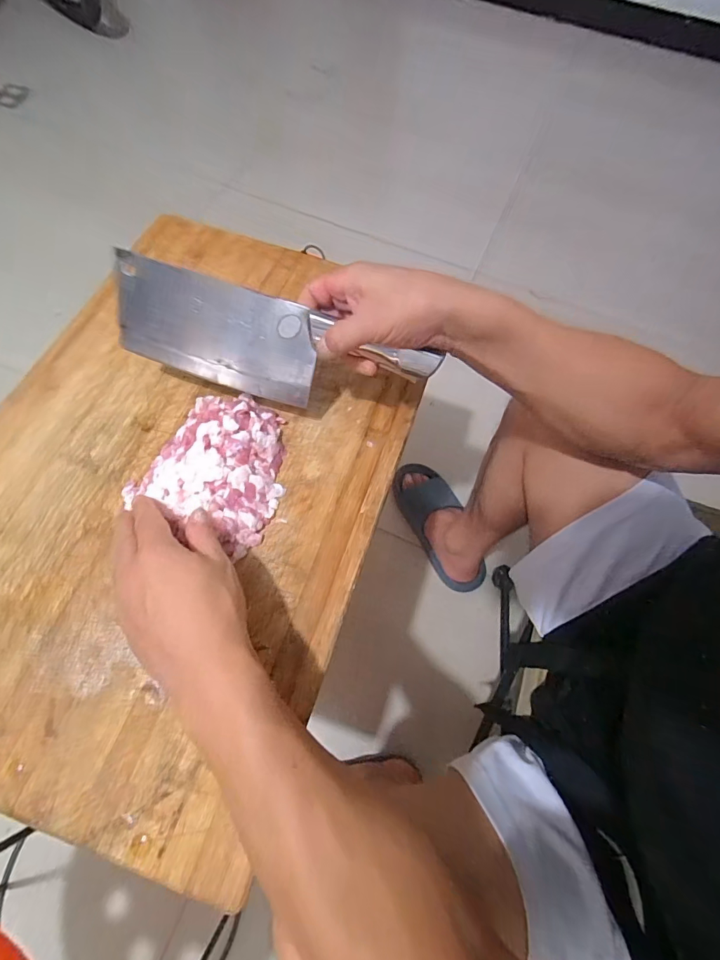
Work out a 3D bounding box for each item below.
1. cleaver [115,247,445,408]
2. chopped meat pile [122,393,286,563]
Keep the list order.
[{"bbox_3d":[-0.077,-0.120,0.382,0.276,0.091,0.024,16,35,1],"label":"cleaver"},{"bbox_3d":[-0.127,-0.018,0.393,0.124,0.032,0.138,24,67,9],"label":"chopped meat pile"}]

